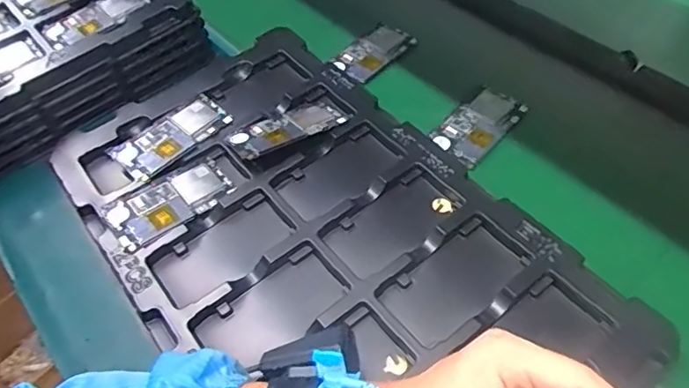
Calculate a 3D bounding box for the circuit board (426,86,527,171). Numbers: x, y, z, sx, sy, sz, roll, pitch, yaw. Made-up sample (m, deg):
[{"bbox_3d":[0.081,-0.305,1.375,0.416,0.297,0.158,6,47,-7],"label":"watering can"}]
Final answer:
[{"bbox_3d":[0.150,-0.079,0.607,0.064,0.010,0.122,36,61,27],"label":"circuit board"}]

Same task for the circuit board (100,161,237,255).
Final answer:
[{"bbox_3d":[-0.176,0.008,0.545,0.121,0.009,0.066,-32,57,-21],"label":"circuit board"}]

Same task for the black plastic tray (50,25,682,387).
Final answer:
[{"bbox_3d":[-0.028,0.048,0.522,0.323,0.051,0.548,-32,57,-21],"label":"black plastic tray"}]

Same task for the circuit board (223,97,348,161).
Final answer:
[{"bbox_3d":[-0.065,-0.074,0.596,0.124,0.007,0.069,-23,39,-20],"label":"circuit board"}]

